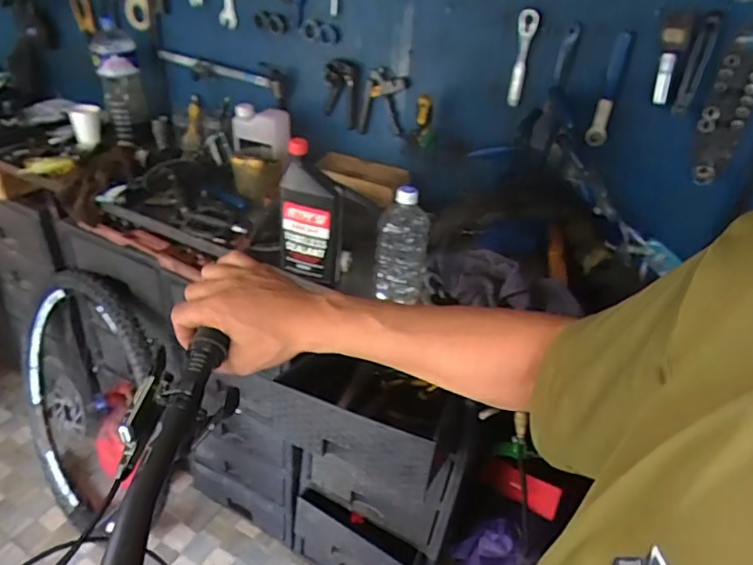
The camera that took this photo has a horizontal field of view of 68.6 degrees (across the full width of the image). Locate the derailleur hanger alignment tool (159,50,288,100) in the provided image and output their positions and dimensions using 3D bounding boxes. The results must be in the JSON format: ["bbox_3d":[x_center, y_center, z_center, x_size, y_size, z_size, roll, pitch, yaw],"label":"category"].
[{"bbox_3d":[-0.382,-0.531,1.378,0.400,0.069,0.039,22,35,22],"label":"derailleur hanger alignment tool"}]

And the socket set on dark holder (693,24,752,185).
[{"bbox_3d":[0.579,-0.287,0.914,0.071,0.250,0.025,12,35,10],"label":"socket set on dark holder"}]

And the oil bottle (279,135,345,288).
[{"bbox_3d":[-0.112,-0.121,0.980,0.112,0.231,0.063,9,33,6],"label":"oil bottle"}]

